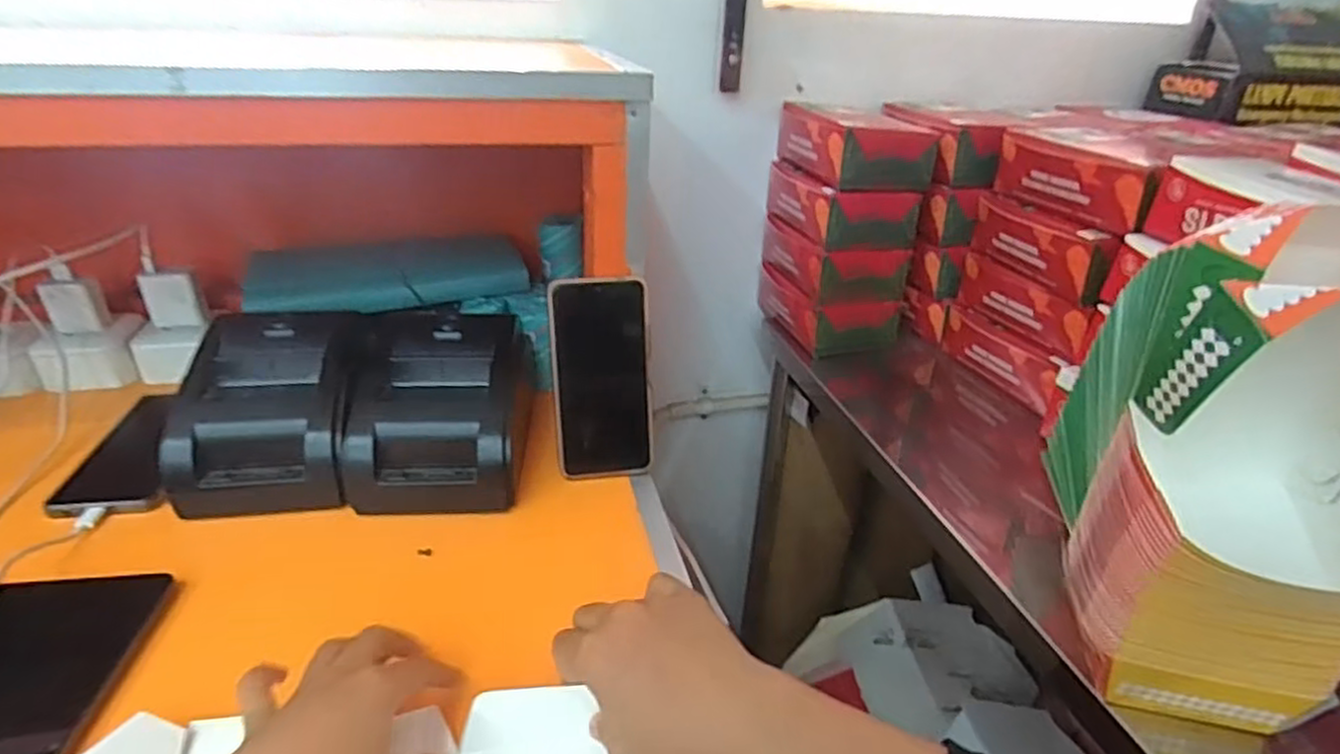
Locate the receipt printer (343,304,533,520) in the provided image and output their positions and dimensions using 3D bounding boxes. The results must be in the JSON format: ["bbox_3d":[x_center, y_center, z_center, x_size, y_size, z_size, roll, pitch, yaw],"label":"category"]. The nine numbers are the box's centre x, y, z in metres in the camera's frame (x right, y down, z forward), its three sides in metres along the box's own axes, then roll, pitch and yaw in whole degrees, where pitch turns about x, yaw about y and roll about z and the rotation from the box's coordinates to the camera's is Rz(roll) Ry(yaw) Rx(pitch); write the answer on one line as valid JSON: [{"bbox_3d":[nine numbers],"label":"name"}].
[{"bbox_3d":[-0.190,0.025,0.609,0.136,0.109,0.171,-2,29,-8],"label":"receipt printer"}]

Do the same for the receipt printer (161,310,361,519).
[{"bbox_3d":[-0.322,0.028,0.587,0.126,0.104,0.154,-2,29,-9],"label":"receipt printer"}]

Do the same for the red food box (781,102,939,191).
[{"bbox_3d":[0.208,-0.264,0.817,0.129,0.067,0.178,-3,29,-10],"label":"red food box"}]

